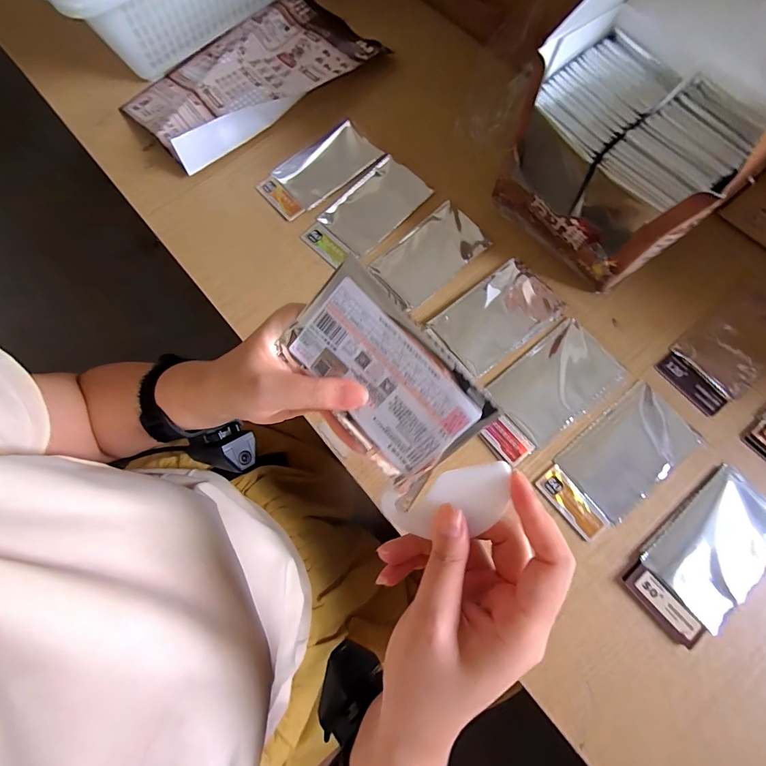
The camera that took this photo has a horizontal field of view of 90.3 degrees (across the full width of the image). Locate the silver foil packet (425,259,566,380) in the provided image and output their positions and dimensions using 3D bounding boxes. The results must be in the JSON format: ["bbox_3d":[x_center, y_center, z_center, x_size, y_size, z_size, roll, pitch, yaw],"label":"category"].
[{"bbox_3d":[0.114,-0.067,0.385,0.122,0.007,0.075,-37,77,-8],"label":"silver foil packet"}]

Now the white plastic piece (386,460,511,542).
[{"bbox_3d":[0.036,0.067,0.206,0.072,0.008,0.033,-25,74,19],"label":"white plastic piece"}]

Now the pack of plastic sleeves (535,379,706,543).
[{"bbox_3d":[0.215,0.071,0.349,0.146,0.005,0.072,-38,77,-8],"label":"pack of plastic sleeves"}]

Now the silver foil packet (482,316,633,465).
[{"bbox_3d":[0.154,0.007,0.361,0.149,0.011,0.076,-38,77,-8],"label":"silver foil packet"}]

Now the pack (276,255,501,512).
[{"bbox_3d":[0.000,-0.002,0.210,0.072,0.004,0.116,-41,85,21],"label":"pack"}]

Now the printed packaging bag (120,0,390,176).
[{"bbox_3d":[-0.166,-0.386,0.472,0.283,0.033,0.172,-37,72,-9],"label":"printed packaging bag"}]

